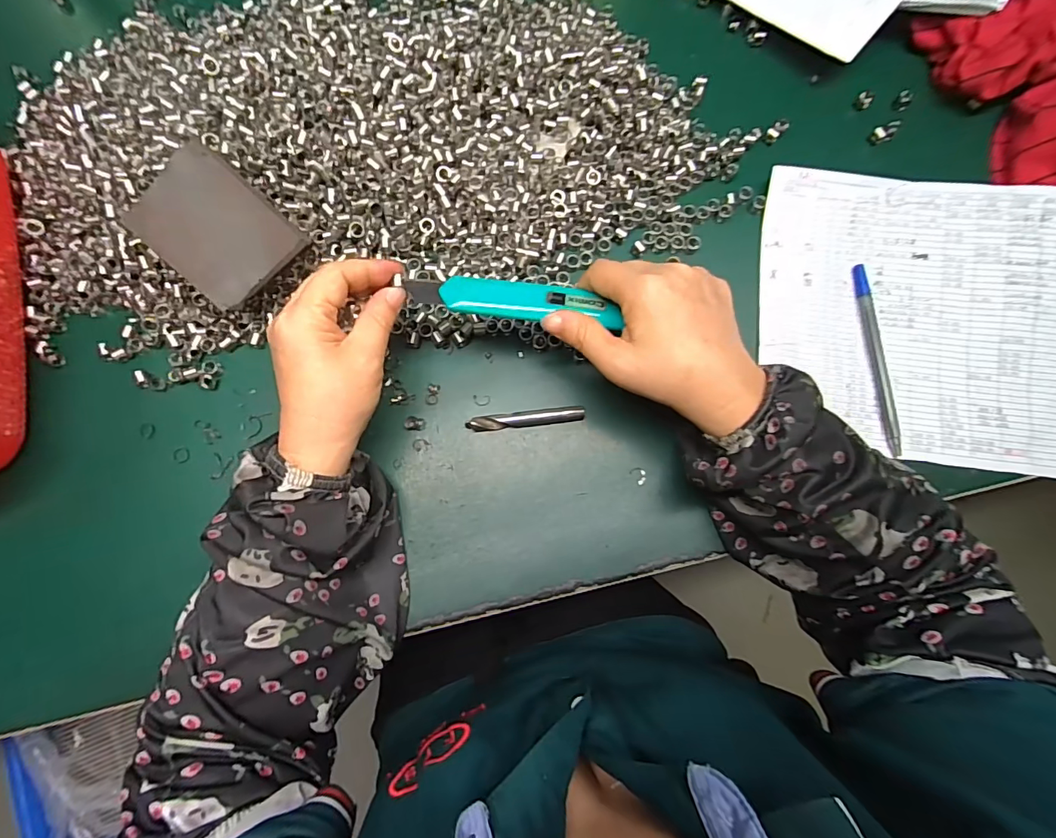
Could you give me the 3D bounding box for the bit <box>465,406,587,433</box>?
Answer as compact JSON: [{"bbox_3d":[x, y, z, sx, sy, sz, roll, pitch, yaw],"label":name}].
[{"bbox_3d":[-0.001,0.000,0.324,0.079,0.011,0.010,-6,80,-1],"label":"bit"}]

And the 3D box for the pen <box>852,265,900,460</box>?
[{"bbox_3d":[0.247,-0.044,0.333,0.011,0.005,0.135,-4,80,-1],"label":"pen"}]

